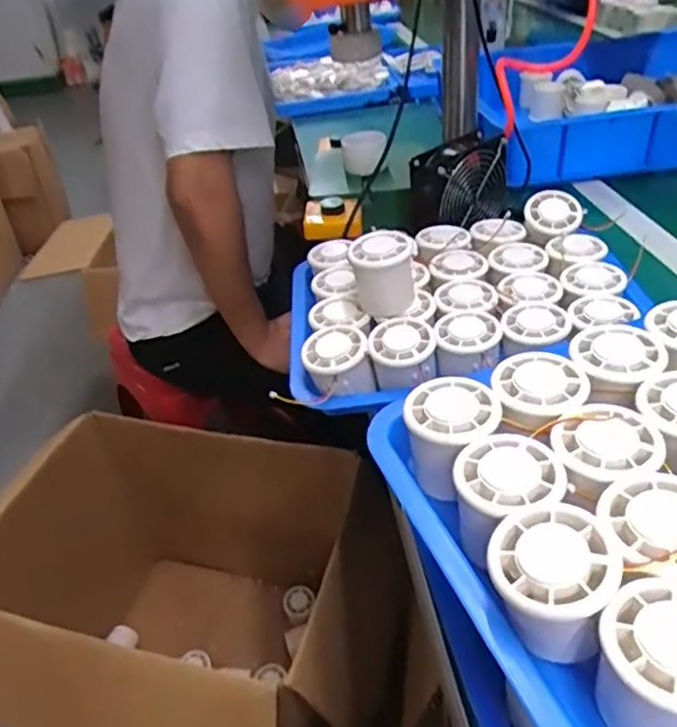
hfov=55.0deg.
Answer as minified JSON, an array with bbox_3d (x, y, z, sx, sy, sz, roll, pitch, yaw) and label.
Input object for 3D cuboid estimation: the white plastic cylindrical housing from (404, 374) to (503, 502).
[{"bbox_3d":[0.070,0.051,0.403,0.053,0.062,0.060,3,38,13],"label":"white plastic cylindrical housing"}]

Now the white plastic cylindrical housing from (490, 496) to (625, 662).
[{"bbox_3d":[0.101,0.099,0.306,0.053,0.039,0.057,-4,37,3],"label":"white plastic cylindrical housing"}]

